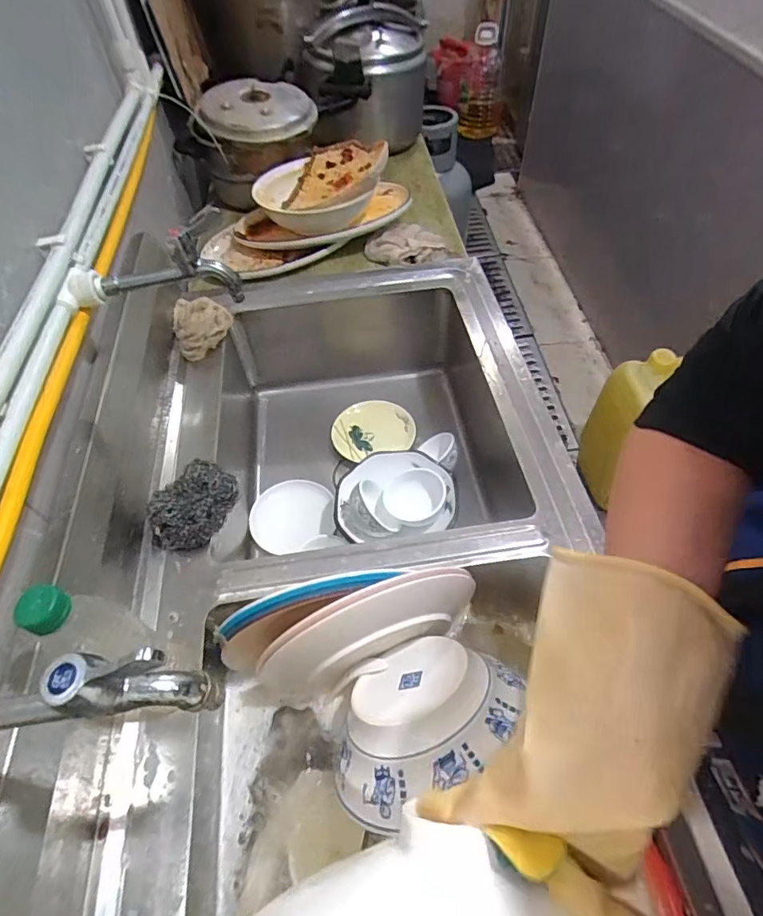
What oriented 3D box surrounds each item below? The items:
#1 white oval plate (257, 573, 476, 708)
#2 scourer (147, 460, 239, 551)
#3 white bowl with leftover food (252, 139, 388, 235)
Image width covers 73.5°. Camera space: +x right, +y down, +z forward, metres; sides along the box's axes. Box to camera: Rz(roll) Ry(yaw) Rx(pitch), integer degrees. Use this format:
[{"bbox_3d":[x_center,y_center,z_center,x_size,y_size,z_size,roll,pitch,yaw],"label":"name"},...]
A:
[{"bbox_3d":[-0.012,0.198,0.565,0.259,0.164,0.042,-18,55,-10],"label":"white oval plate"},{"bbox_3d":[-0.233,0.057,0.638,0.080,0.048,0.114,10,55,10],"label":"scourer"},{"bbox_3d":[-0.121,-0.594,1.091,0.283,0.115,0.246,8,54,8],"label":"white bowl with leftover food"}]

